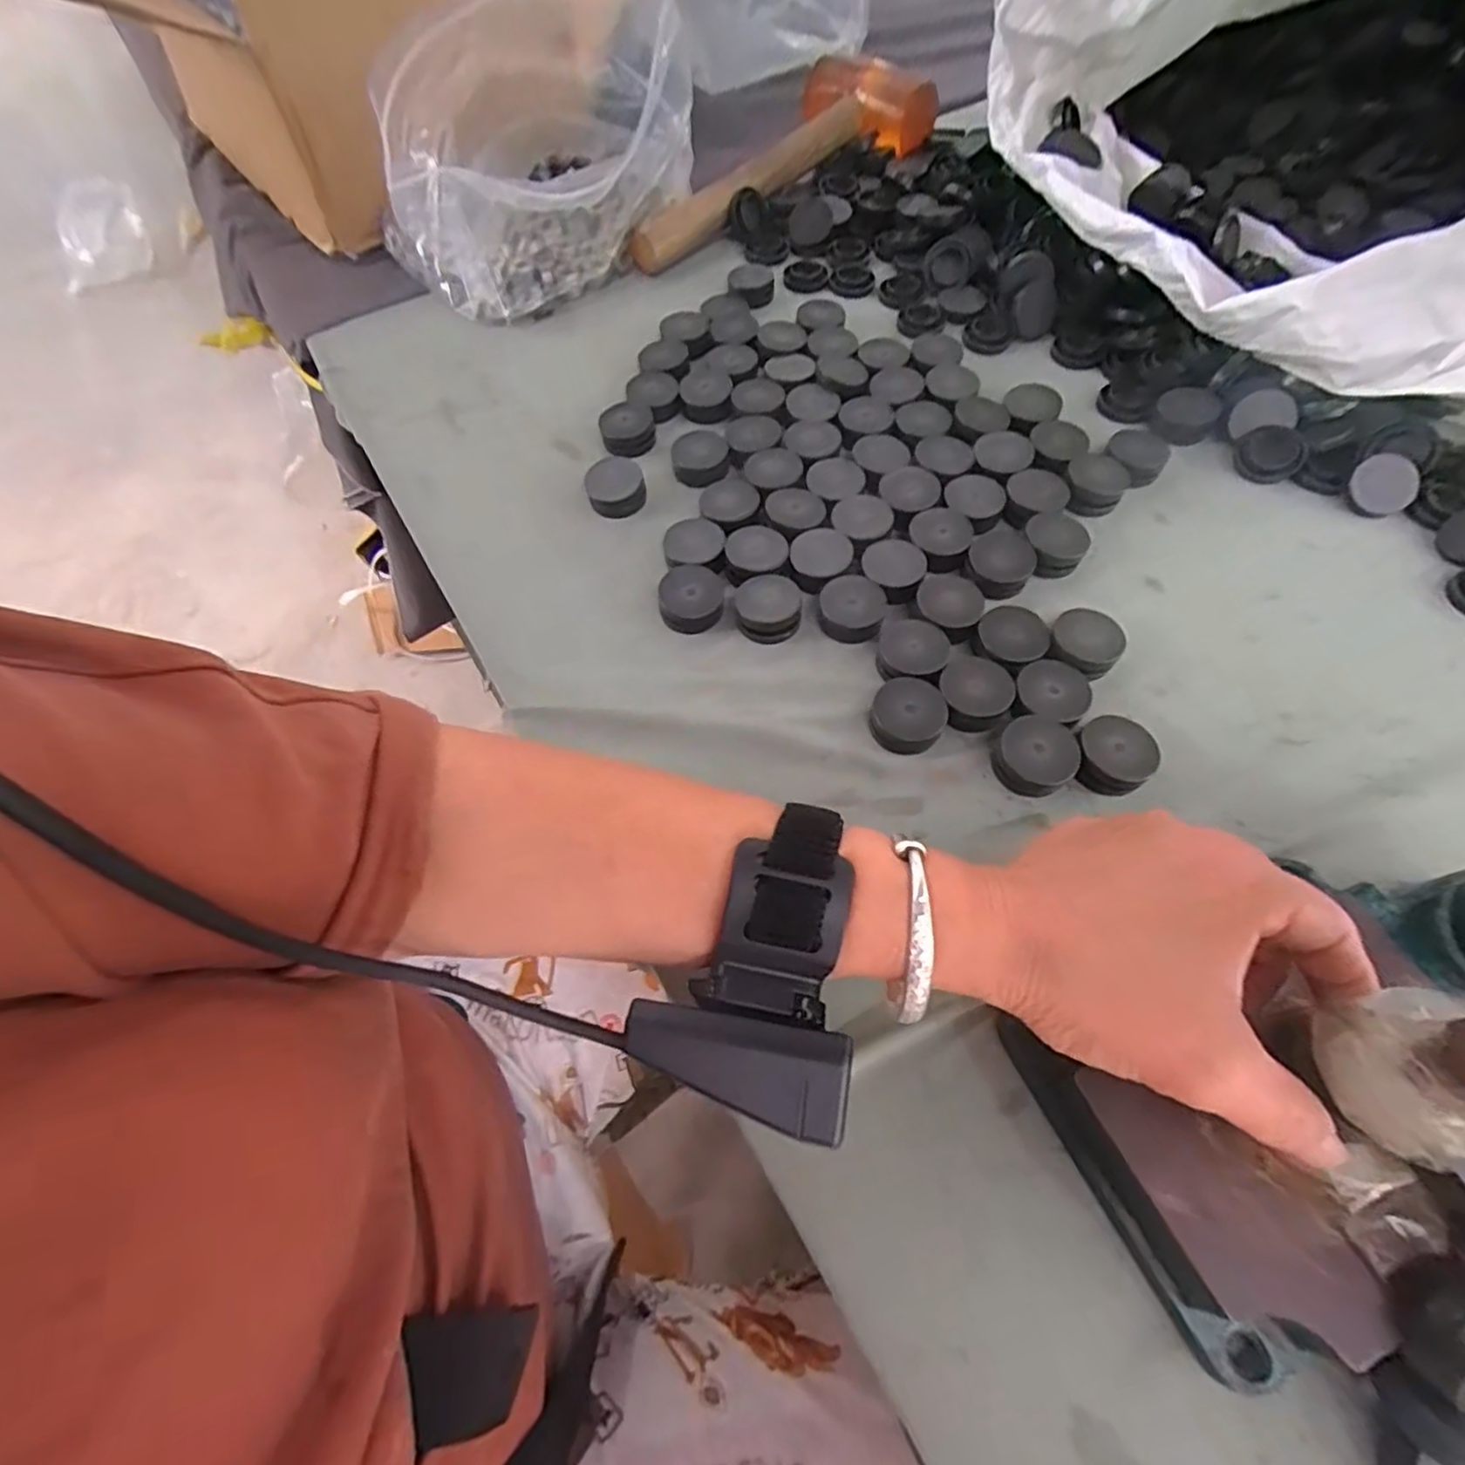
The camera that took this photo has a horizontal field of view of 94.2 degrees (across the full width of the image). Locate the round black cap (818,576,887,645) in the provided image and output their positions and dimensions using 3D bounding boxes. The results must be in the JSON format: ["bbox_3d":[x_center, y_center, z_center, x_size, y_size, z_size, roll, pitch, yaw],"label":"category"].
[{"bbox_3d":[0.061,-0.063,0.346,0.032,0.011,0.034,-1,61,1],"label":"round black cap"}]

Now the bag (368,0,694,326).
[{"bbox_3d":[-0.150,-0.431,0.483,0.212,0.135,0.143,-39,67,-18],"label":"bag"}]

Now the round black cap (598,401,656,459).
[{"bbox_3d":[-0.065,-0.190,0.425,0.033,0.015,0.037,-12,61,-5],"label":"round black cap"}]

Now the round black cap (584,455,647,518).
[{"bbox_3d":[-0.068,-0.144,0.398,0.033,0.012,0.039,-16,62,-7],"label":"round black cap"}]

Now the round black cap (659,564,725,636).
[{"bbox_3d":[-0.019,-0.070,0.351,0.030,0.016,0.034,15,62,10],"label":"round black cap"}]

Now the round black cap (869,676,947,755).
[{"bbox_3d":[0.081,-0.008,0.314,0.032,0.013,0.034,-1,61,1],"label":"round black cap"}]

